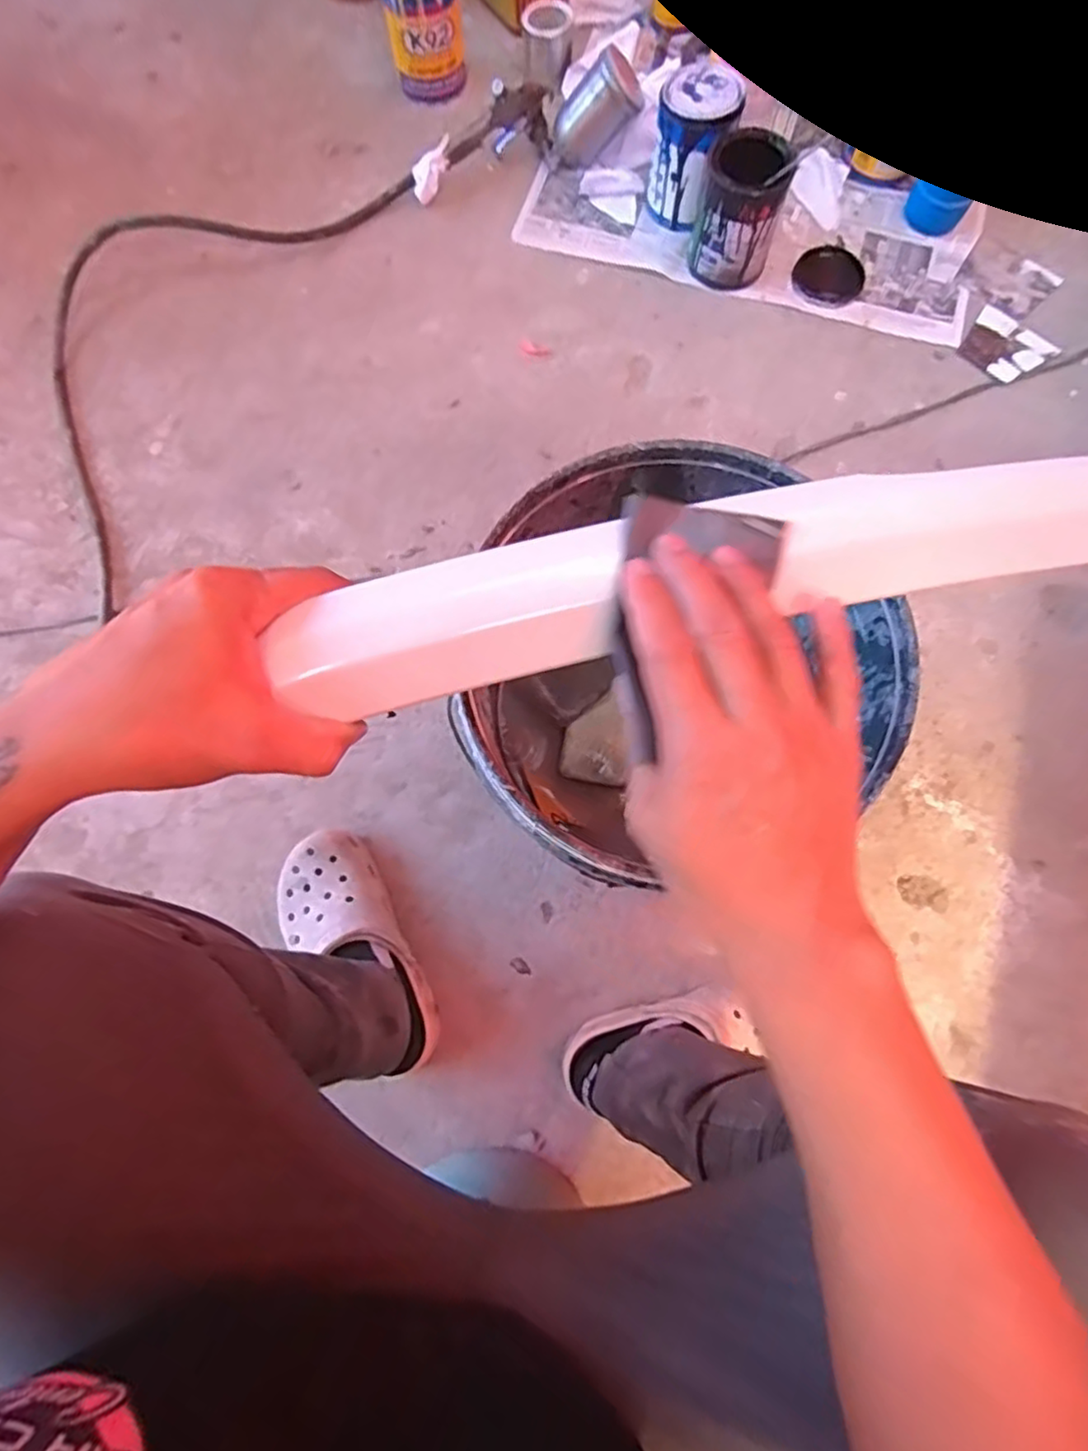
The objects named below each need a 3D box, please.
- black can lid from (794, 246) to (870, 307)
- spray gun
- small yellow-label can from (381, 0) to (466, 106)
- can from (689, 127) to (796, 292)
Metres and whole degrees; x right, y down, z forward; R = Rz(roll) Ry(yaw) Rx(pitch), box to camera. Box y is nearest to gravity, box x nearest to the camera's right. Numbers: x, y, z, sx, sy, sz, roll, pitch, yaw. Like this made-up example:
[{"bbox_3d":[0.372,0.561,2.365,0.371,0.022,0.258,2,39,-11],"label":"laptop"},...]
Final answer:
[{"bbox_3d":[0.390,-0.613,0.893,0.089,0.005,0.091,0,76,2],"label":"black can lid"},{"bbox_3d":[-0.001,-0.833,0.904,0.263,0.111,0.076,2,76,2],"label":"spray gun"},{"bbox_3d":[-0.168,-1.002,0.930,0.096,0.141,0.094,0,76,2],"label":"small yellow-label can"},{"bbox_3d":[0.249,-0.653,0.840,0.096,0.133,0.101,0,76,2],"label":"can"}]

